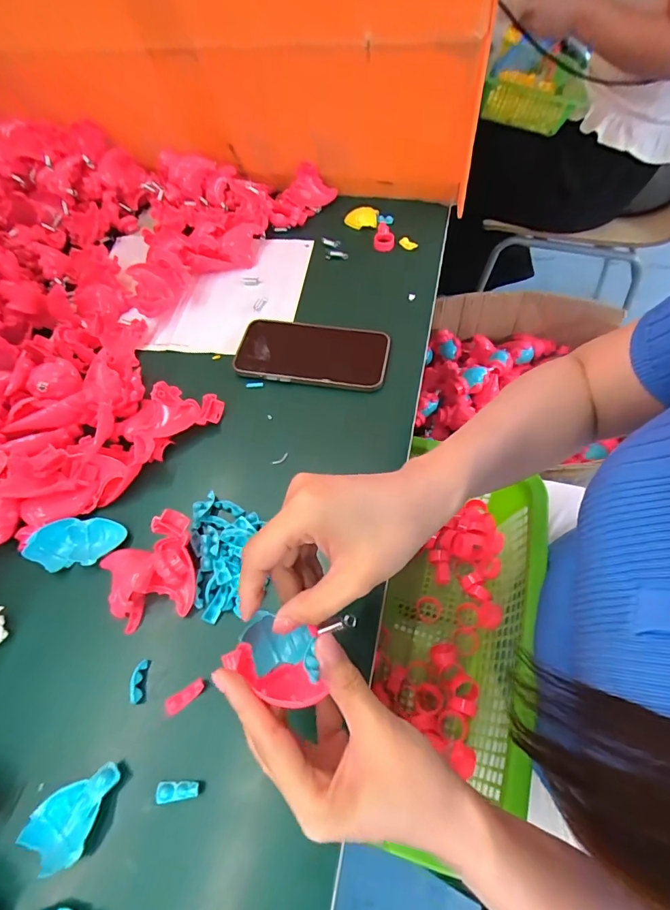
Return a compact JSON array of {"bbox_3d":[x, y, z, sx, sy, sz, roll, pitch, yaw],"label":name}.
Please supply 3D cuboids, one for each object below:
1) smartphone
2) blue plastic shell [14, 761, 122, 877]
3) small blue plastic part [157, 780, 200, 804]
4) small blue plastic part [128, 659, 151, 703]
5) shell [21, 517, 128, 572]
[{"bbox_3d":[-0.023,-0.110,0.464,0.155,0.015,0.080,8,60,9],"label":"smartphone"},{"bbox_3d":[-0.164,0.226,0.279,0.038,0.018,0.055,32,66,21],"label":"blue plastic shell"},{"bbox_3d":[-0.102,0.218,0.284,0.028,0.007,0.010,-4,59,2],"label":"small blue plastic part"},{"bbox_3d":[-0.144,0.166,0.321,0.010,0.006,0.028,-3,59,3],"label":"small blue plastic part"},{"bbox_3d":[-0.218,0.073,0.370,0.075,0.013,0.042,-8,58,0],"label":"shell"}]

